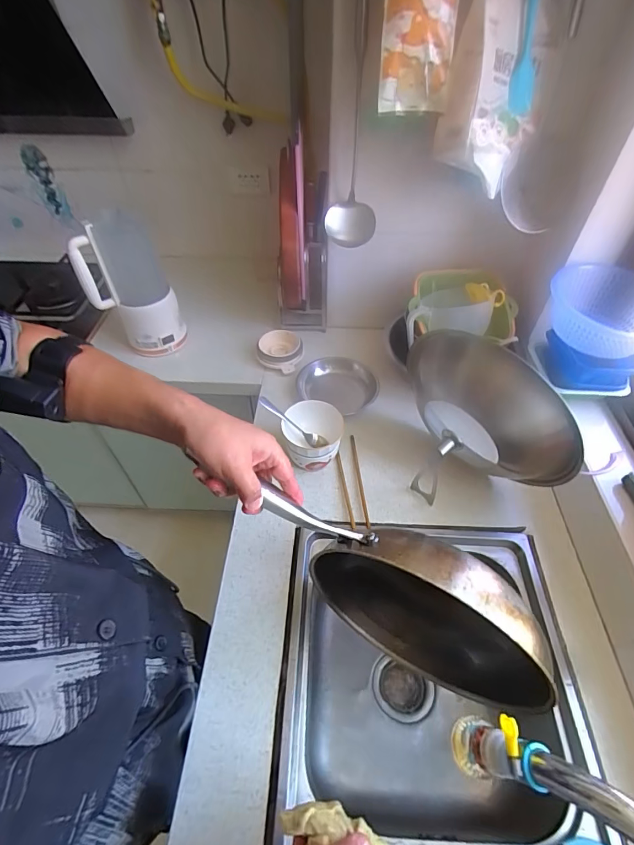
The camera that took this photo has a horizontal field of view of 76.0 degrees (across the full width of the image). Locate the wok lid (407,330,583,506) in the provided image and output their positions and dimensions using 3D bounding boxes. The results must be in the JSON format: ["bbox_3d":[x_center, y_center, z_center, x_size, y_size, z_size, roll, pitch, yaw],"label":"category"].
[{"bbox_3d":[0.269,-0.016,0.678,0.287,0.300,0.160,-1,32,47],"label":"wok lid"}]

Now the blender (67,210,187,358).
[{"bbox_3d":[-0.427,-0.306,0.939,0.151,0.286,0.128,15,51,13],"label":"blender"}]

